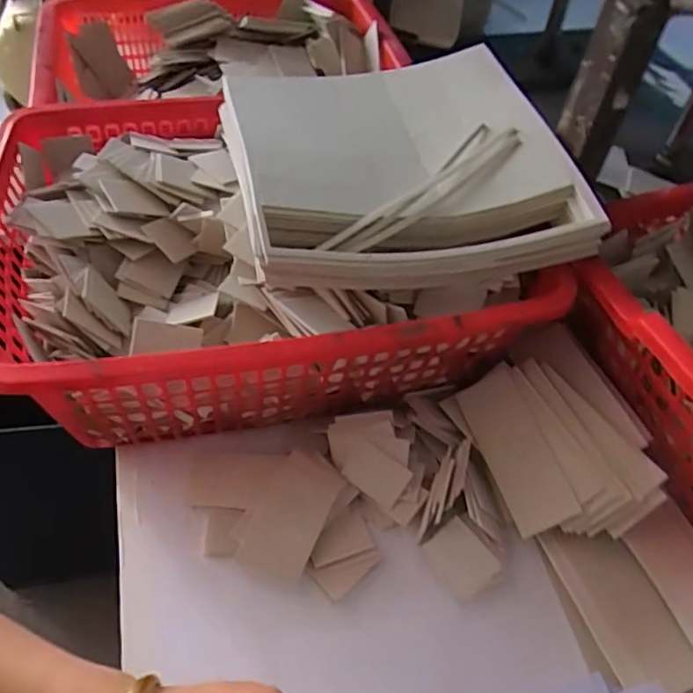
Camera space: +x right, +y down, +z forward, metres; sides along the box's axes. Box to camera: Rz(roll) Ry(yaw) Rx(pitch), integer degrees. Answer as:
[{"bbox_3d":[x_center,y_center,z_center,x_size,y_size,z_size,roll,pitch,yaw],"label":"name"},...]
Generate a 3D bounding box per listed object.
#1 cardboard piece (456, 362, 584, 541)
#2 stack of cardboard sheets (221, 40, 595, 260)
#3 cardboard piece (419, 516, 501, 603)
[{"bbox_3d":[0.148,0.091,0.529,0.054,0.004,0.143,-30,58,15],"label":"cardboard piece"},{"bbox_3d":[0.041,-0.181,0.543,0.283,0.057,0.275,-8,52,-10],"label":"stack of cardboard sheets"},{"bbox_3d":[0.093,0.174,0.486,0.042,0.004,0.054,-38,72,-4],"label":"cardboard piece"}]

